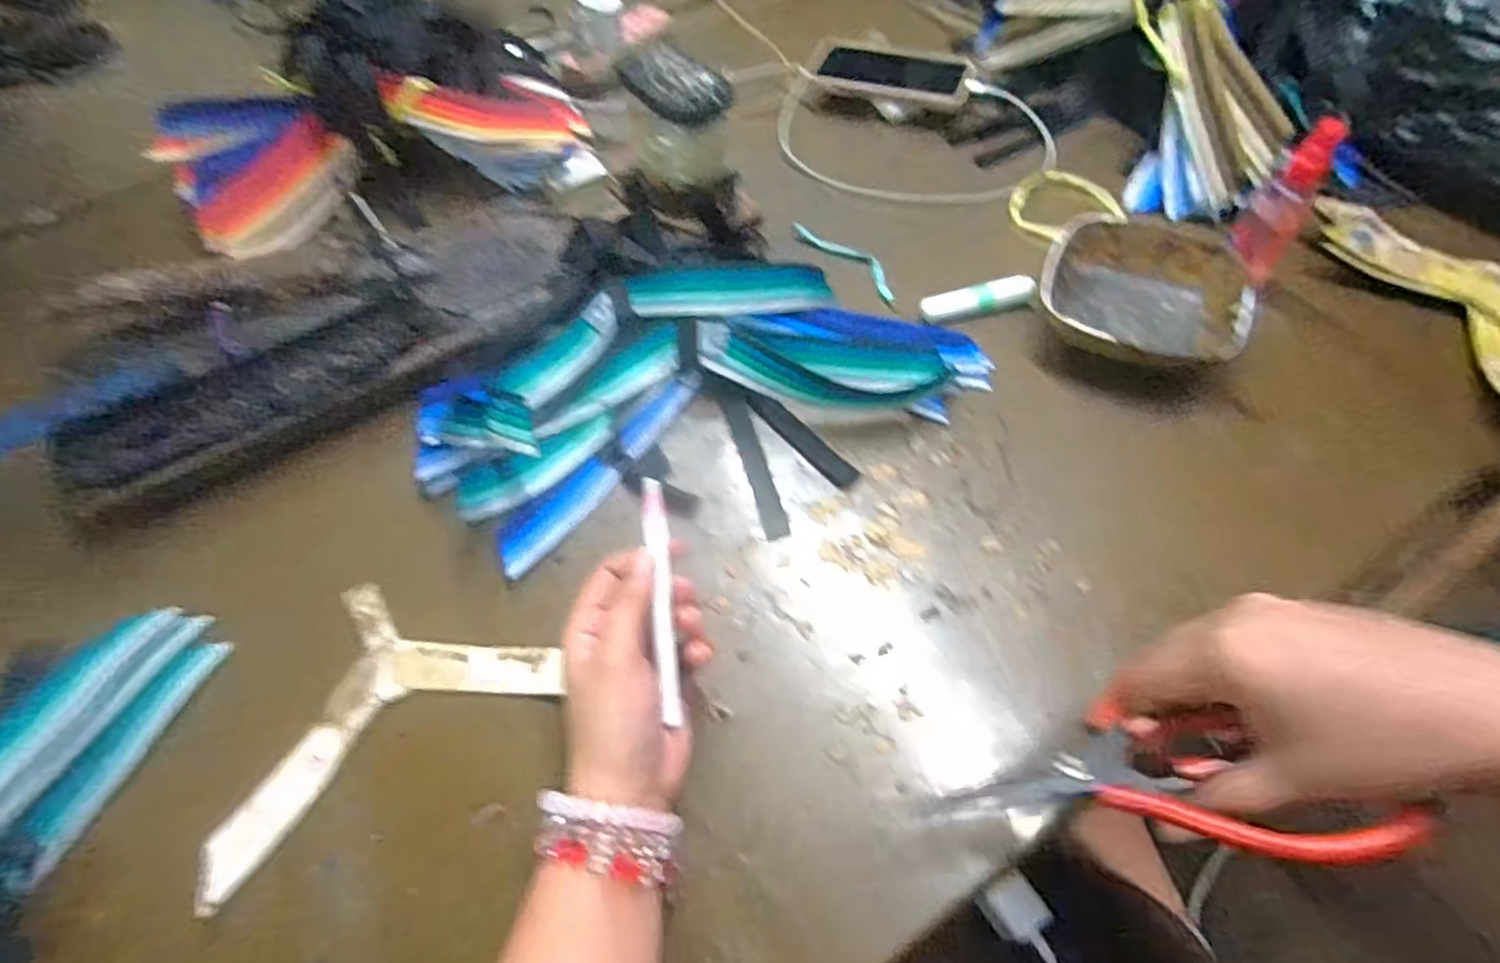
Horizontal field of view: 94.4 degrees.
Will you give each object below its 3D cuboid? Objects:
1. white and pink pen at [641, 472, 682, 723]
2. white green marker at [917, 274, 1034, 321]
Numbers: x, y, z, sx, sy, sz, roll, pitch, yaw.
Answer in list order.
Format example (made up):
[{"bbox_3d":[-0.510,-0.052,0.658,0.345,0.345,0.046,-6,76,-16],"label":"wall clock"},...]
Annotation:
[{"bbox_3d":[-0.043,0.055,0.336,0.011,0.007,0.112,-6,85,-2],"label":"white and pink pen"},{"bbox_3d":[0.173,-0.138,0.528,0.083,0.020,0.019,-9,56,-4],"label":"white green marker"}]

